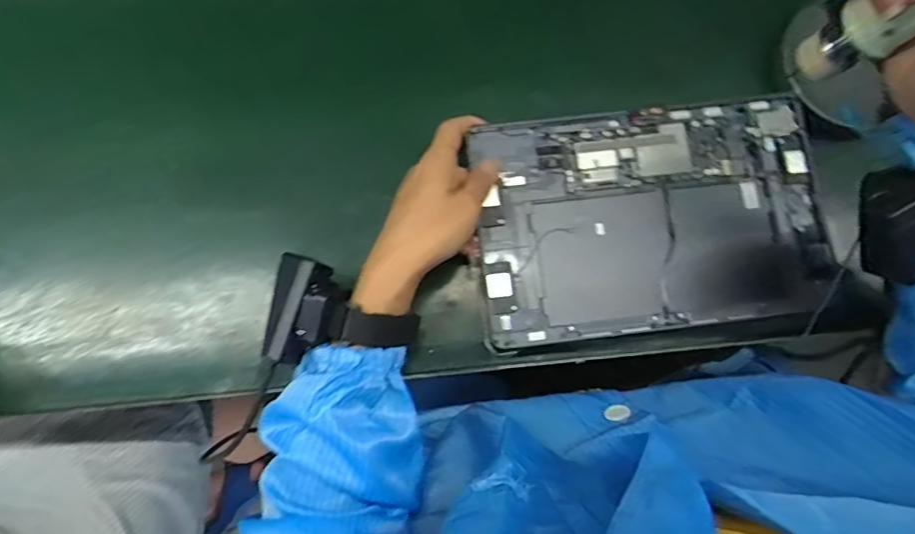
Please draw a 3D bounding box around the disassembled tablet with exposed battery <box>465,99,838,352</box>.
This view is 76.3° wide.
[{"bbox_3d":[0.141,-0.035,0.432,0.249,0.013,0.160,-7,85,-1],"label":"disassembled tablet with exposed battery"}]

